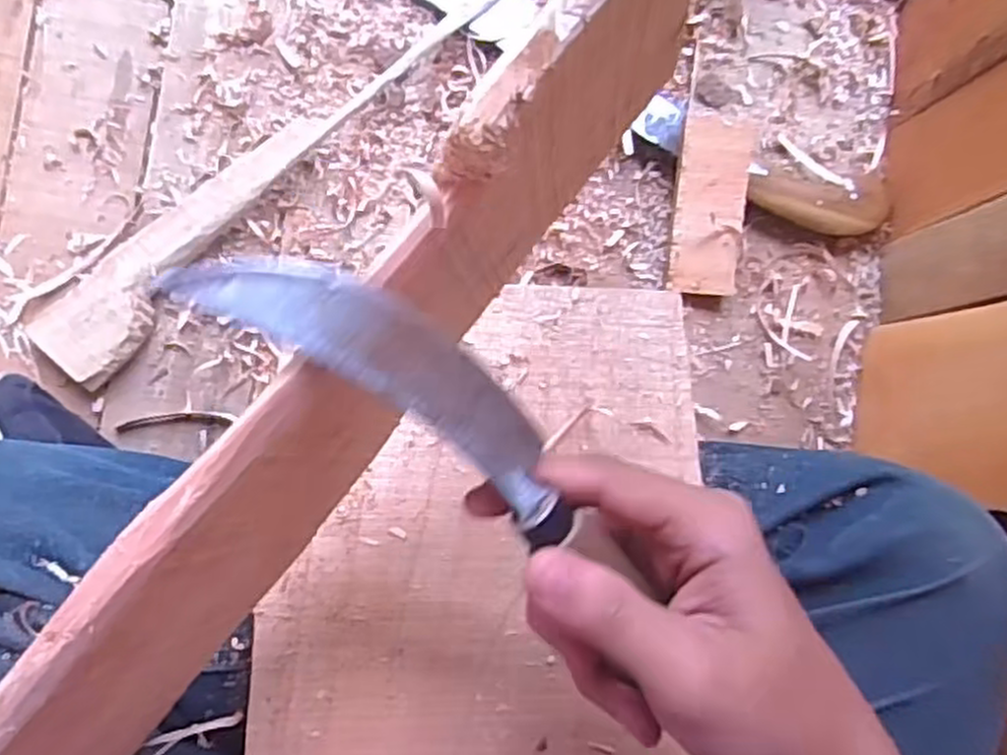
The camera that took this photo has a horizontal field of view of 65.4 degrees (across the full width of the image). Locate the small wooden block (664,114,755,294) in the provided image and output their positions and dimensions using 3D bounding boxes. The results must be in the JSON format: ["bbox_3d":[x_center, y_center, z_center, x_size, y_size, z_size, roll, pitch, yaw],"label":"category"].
[{"bbox_3d":[0.142,-0.116,0.538,0.047,0.008,0.115,5,100,5],"label":"small wooden block"}]

